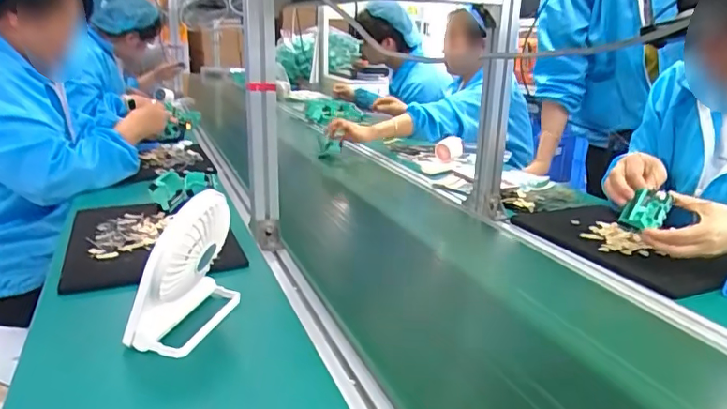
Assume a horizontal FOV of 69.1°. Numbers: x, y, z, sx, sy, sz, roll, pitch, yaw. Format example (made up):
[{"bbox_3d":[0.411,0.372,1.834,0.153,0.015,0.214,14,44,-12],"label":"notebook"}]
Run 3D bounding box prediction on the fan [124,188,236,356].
[{"bbox_3d":[-0.196,0.068,0.596,0.063,0.157,0.147,9,19,22],"label":"fan"}]

